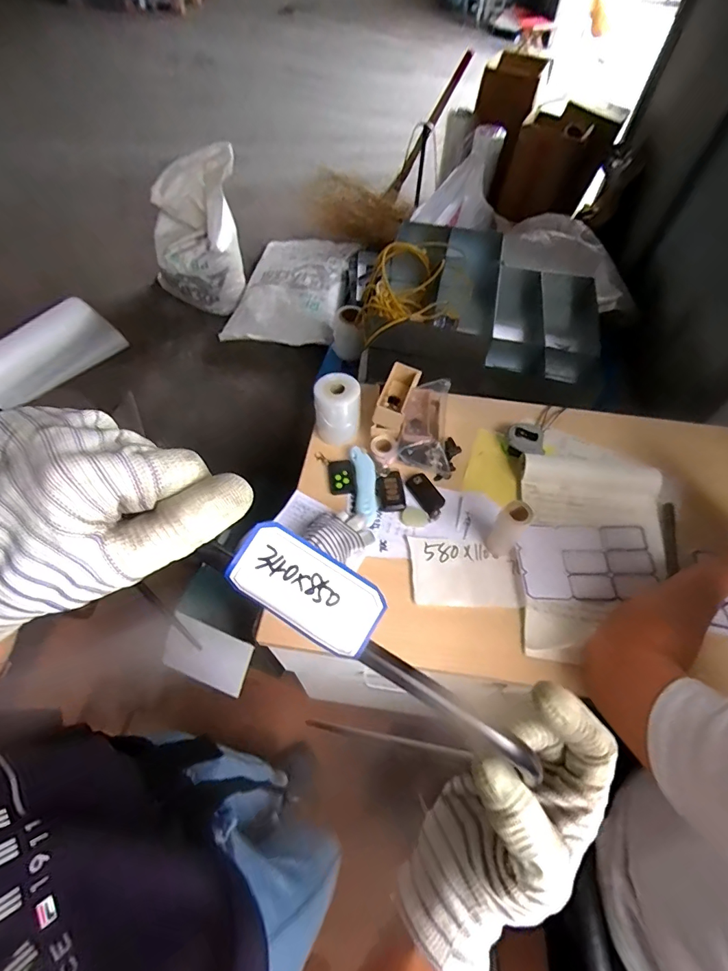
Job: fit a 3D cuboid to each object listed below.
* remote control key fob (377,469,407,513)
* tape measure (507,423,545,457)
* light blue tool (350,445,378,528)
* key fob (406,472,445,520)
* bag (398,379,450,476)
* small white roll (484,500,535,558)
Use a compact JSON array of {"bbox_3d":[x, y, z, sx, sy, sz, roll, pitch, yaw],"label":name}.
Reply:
[{"bbox_3d":[0.041,0.010,0.710,0.043,0.009,0.067,-16,62,11],"label":"remote control key fob"},{"bbox_3d":[0.275,-0.078,0.758,0.062,0.025,0.074,16,58,8],"label":"tape measure"},{"bbox_3d":[0.001,-0.003,0.711,0.036,0.021,0.141,-4,58,-5],"label":"light blue tool"},{"bbox_3d":[0.101,0.015,0.713,0.035,0.019,0.078,-21,61,-15],"label":"key fob"},{"bbox_3d":[0.109,-0.105,0.756,0.088,0.043,0.164,9,58,3],"label":"bag"},{"bbox_3d":[0.202,0.062,0.625,0.036,0.104,0.033,1,57,-2],"label":"small white roll"}]

